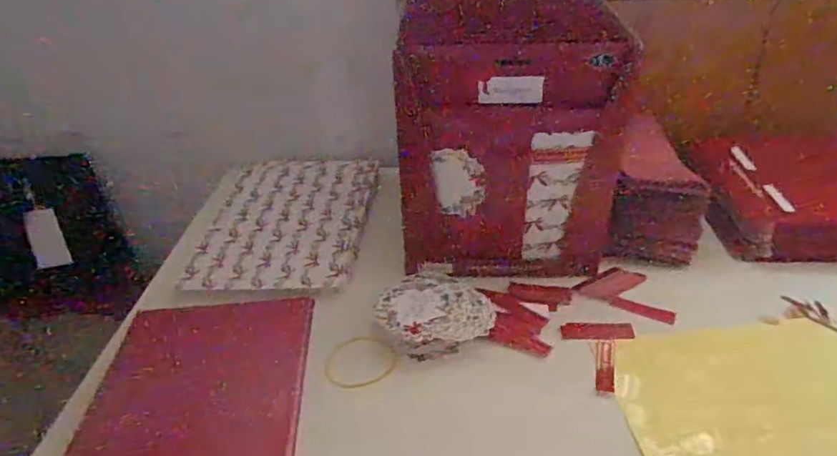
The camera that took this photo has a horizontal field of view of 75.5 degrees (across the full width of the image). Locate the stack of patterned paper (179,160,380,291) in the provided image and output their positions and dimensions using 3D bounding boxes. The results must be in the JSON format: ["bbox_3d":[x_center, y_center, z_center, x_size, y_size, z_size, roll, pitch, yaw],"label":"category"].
[{"bbox_3d":[-0.154,-0.016,0.663,0.192,0.013,0.274,-2,36,1],"label":"stack of patterned paper"}]

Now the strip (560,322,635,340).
[{"bbox_3d":[0.165,0.094,0.499,0.065,0.004,0.022,-3,33,7],"label":"strip"}]

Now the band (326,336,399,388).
[{"bbox_3d":[-0.053,0.120,0.489,0.066,0.004,0.055,-18,44,-26],"label":"band"}]

